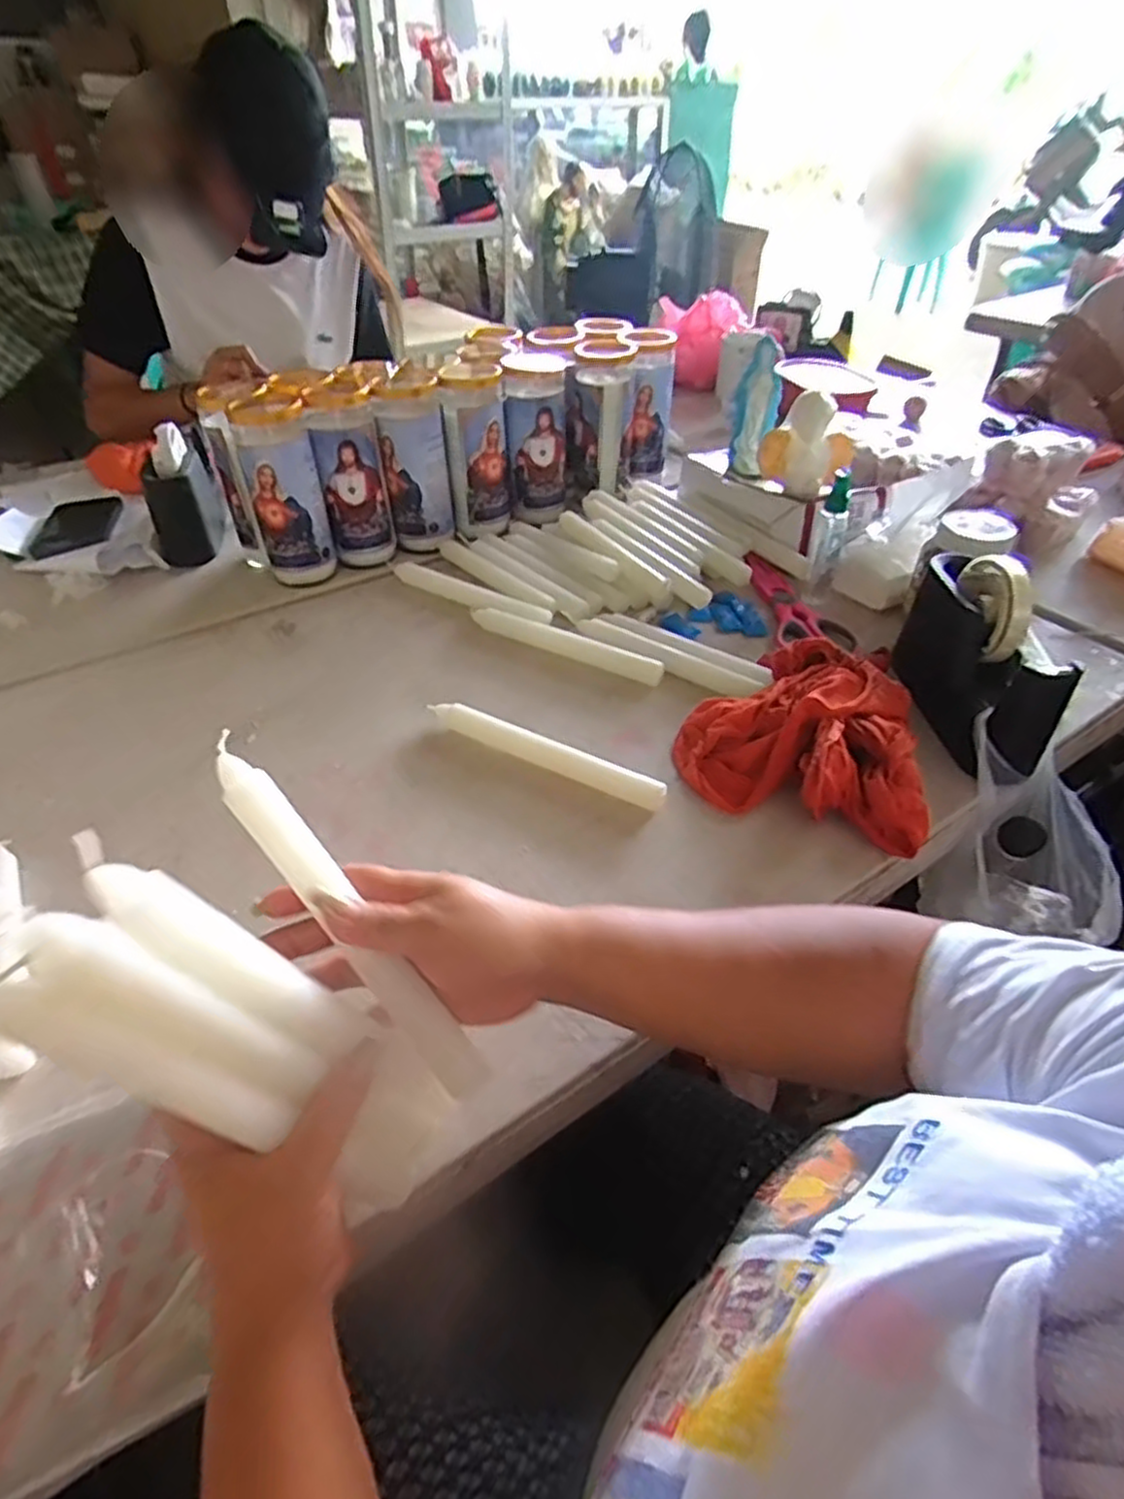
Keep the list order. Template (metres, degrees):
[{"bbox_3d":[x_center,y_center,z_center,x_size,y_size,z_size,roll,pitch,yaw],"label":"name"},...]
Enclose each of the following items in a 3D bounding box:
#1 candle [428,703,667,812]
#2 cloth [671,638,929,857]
[{"bbox_3d":[-0.017,0.001,0.585,0.208,0.020,0.016,21,46,24],"label":"candle"},{"bbox_3d":[0.185,-0.020,0.586,0.178,0.046,0.188,9,43,12],"label":"cloth"}]

